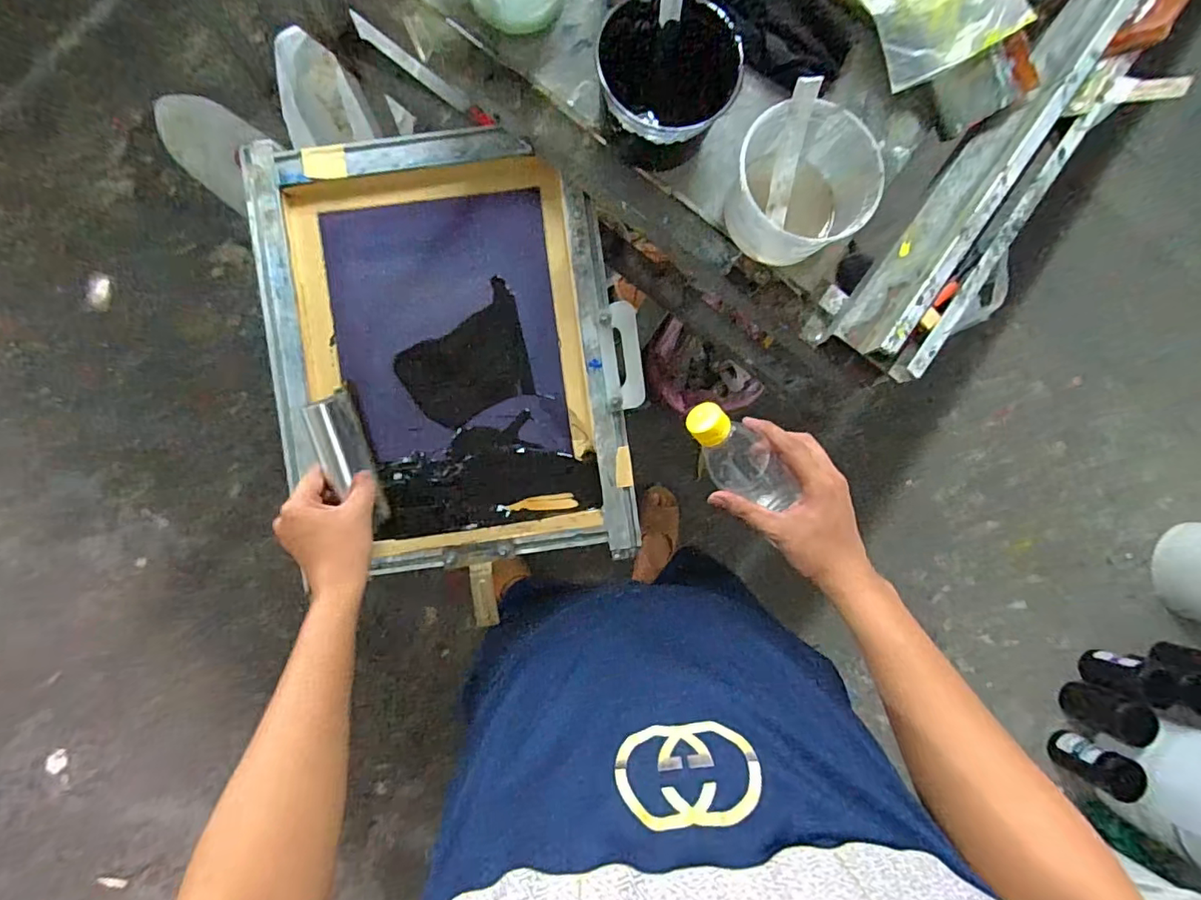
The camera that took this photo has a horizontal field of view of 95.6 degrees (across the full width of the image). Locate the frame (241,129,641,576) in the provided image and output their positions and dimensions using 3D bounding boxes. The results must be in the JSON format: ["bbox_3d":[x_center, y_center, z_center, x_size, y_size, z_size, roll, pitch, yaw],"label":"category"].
[{"bbox_3d":[-0.182,-0.112,0.649,0.388,0.047,0.491,-8,91,-4],"label":"frame"}]

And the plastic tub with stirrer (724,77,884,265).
[{"bbox_3d":[0.187,-0.248,0.514,0.122,0.081,0.130,0,87,-6],"label":"plastic tub with stirrer"}]

